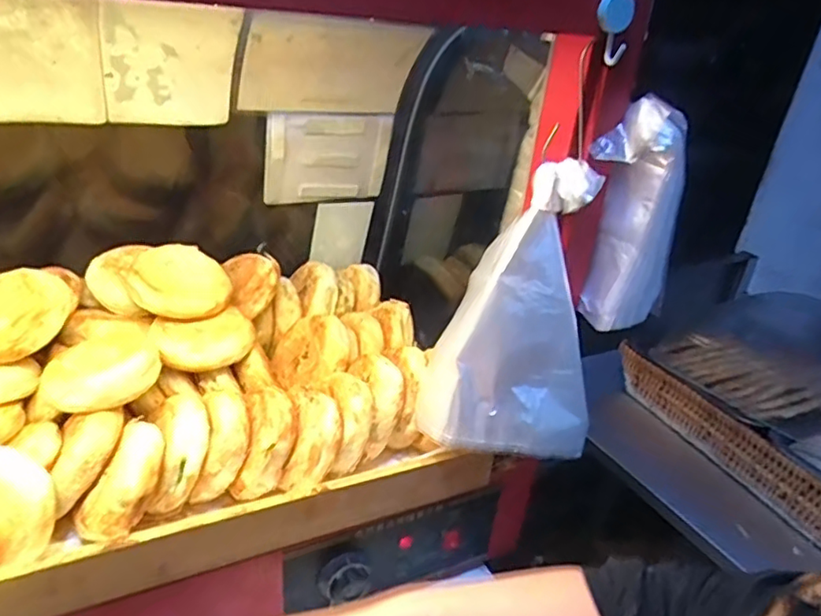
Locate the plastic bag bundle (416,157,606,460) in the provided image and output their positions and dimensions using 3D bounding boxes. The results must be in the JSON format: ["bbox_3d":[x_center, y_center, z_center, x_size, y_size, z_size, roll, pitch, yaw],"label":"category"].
[{"bbox_3d":[0.093,-0.001,0.541,0.147,0.243,0.101,4,28,-3],"label":"plastic bag bundle"}]

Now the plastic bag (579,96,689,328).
[{"bbox_3d":[0.188,-0.073,0.523,0.079,0.186,0.050,22,32,29],"label":"plastic bag"}]

